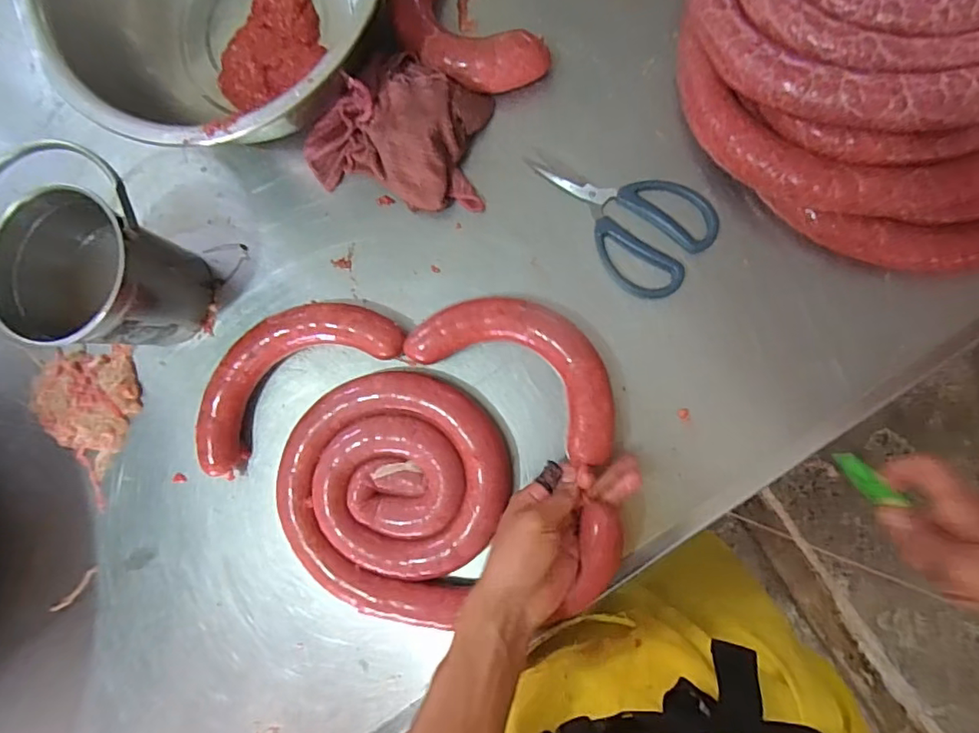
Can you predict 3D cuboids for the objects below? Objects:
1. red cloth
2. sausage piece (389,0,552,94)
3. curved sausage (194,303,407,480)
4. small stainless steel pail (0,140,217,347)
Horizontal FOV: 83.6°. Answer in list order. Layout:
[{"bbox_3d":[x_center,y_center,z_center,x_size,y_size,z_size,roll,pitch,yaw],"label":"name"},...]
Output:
[{"bbox_3d":[-0.095,-0.223,0.528,0.182,0.054,0.130,6,89,7],"label":"red cloth"},{"bbox_3d":[-0.034,-0.332,0.531,0.098,0.044,0.184,-40,84,5],"label":"sausage piece"},{"bbox_3d":[-0.200,0.003,0.543,0.237,0.043,0.108,-33,85,5],"label":"curved sausage"},{"bbox_3d":[-0.362,-0.095,0.515,0.154,0.135,0.146,0,89,7],"label":"small stainless steel pail"}]

